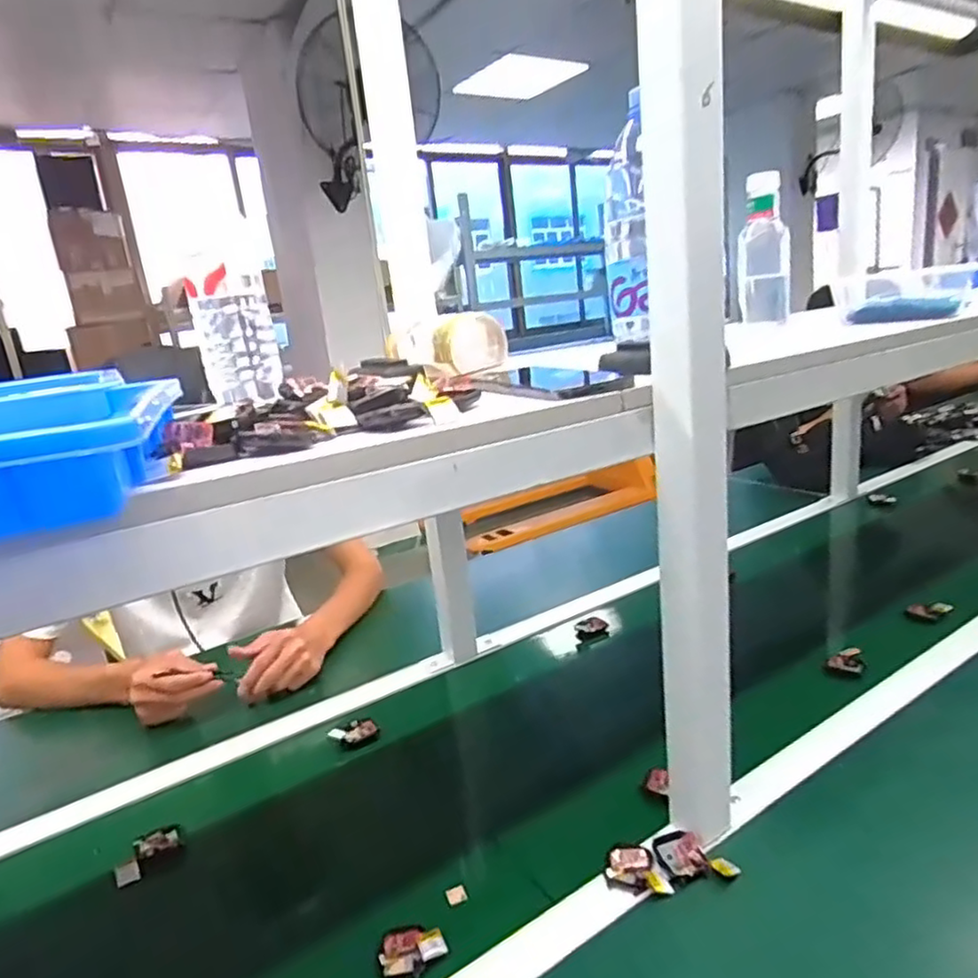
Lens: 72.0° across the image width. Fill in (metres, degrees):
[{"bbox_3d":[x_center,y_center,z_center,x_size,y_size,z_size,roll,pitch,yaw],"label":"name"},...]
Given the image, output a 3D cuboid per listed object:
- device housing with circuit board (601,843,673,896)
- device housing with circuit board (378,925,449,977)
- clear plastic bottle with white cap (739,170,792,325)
[{"bbox_3d":[0.126,0.328,0.580,0.052,0.012,0.045,-5,16,4],"label":"device housing with circuit board"},{"bbox_3d":[-0.063,0.366,0.540,0.050,0.016,0.046,-12,17,-20],"label":"device housing with circuit board"},{"bbox_3d":[0.377,-0.327,0.921,0.064,0.193,0.077,1,18,24],"label":"clear plastic bottle with white cap"}]

